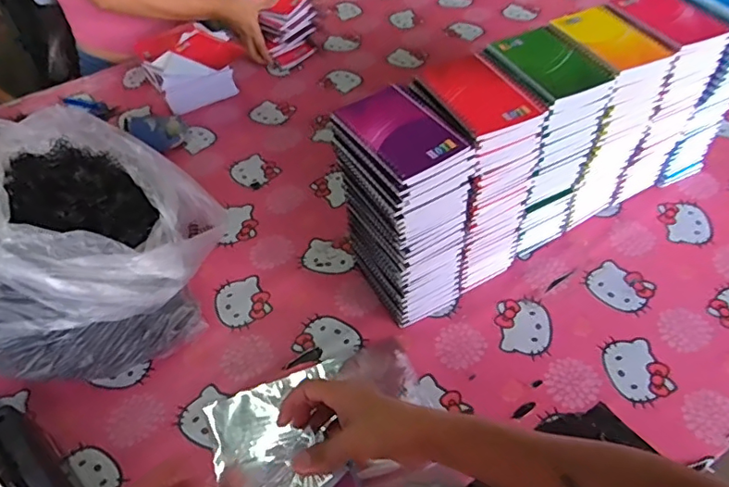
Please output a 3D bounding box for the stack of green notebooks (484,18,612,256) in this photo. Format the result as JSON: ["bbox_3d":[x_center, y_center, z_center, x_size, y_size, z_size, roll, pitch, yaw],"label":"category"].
[{"bbox_3d":[0.218,-0.120,0.716,0.104,0.281,0.122,-26,53,-17],"label":"stack of green notebooks"}]

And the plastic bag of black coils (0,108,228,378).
[{"bbox_3d":[-0.361,-0.010,0.705,0.291,0.217,0.349,0,50,4],"label":"plastic bag of black coils"}]

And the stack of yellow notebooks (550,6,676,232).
[{"bbox_3d":[0.298,-0.156,0.740,0.104,0.278,0.127,-26,53,-17],"label":"stack of yellow notebooks"}]

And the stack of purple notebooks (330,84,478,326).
[{"bbox_3d":[0.046,-0.034,0.652,0.106,0.286,0.144,-29,54,-20],"label":"stack of purple notebooks"}]

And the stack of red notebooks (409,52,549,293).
[{"bbox_3d":[0.128,-0.073,0.684,0.112,0.283,0.132,-29,54,-20],"label":"stack of red notebooks"}]

